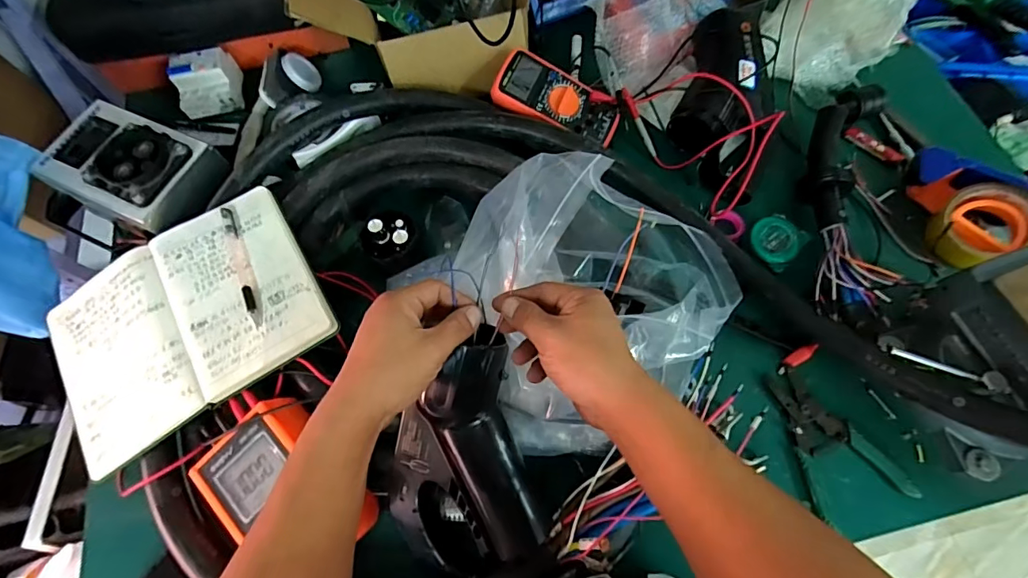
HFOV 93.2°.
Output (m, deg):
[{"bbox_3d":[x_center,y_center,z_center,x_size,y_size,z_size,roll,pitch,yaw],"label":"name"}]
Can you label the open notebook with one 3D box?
[{"bbox_3d":[-0.352,0.032,0.527,0.277,0.036,0.213,-31,69,-10],"label":"open notebook"}]

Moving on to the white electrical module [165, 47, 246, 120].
[{"bbox_3d":[-0.452,-0.304,0.716,0.087,0.064,0.071,-17,68,-5],"label":"white electrical module"}]

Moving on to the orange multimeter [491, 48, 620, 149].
[{"bbox_3d":[0.060,-0.252,0.658,0.172,0.030,0.079,25,70,-6],"label":"orange multimeter"}]

